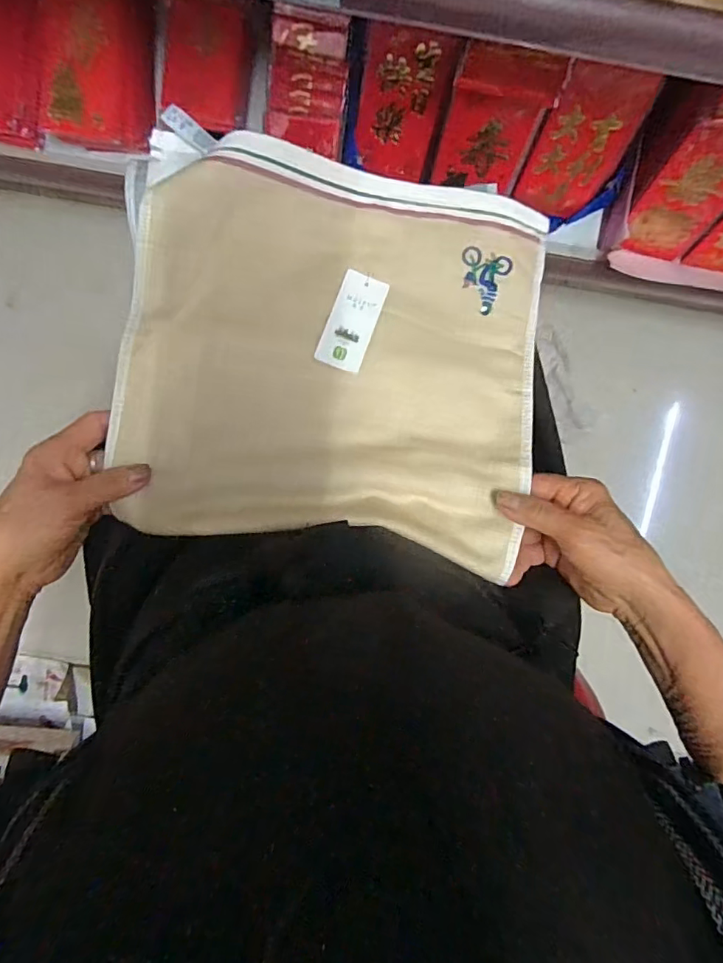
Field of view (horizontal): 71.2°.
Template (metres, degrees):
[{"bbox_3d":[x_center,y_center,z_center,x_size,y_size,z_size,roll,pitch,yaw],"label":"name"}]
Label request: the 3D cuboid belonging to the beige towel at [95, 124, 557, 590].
[{"bbox_3d":[-0.019,-0.091,0.360,0.293,0.081,0.272,8,100,-2],"label":"beige towel"}]

